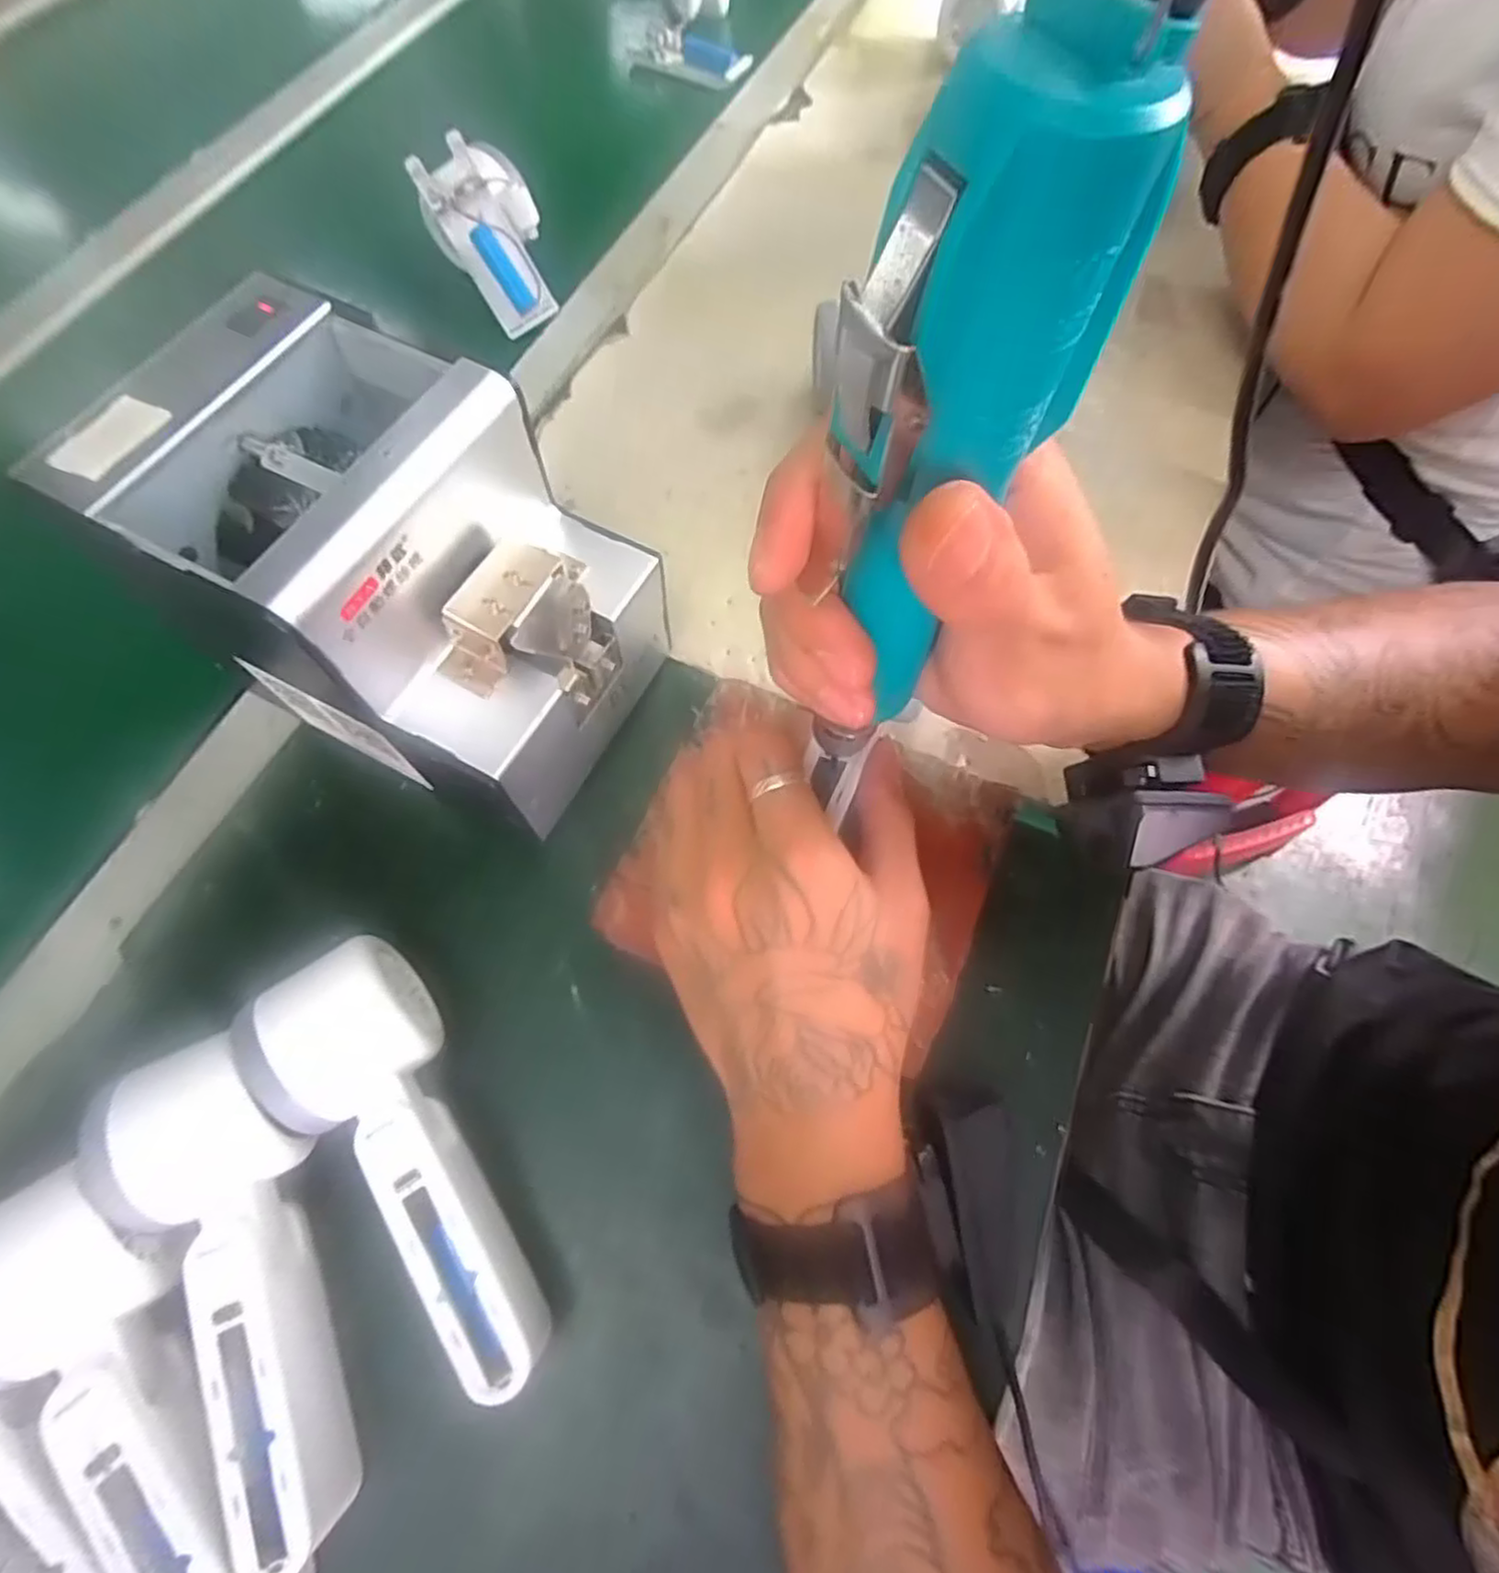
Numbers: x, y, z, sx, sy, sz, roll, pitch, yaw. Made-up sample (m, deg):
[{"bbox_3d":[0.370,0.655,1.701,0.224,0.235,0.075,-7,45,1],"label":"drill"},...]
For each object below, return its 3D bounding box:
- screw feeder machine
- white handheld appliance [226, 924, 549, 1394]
[{"bbox_3d":[-0.141,-0.086,0.315,0.168,0.150,0.124,26,70,11],"label":"screw feeder machine"},{"bbox_3d":[-0.127,0.139,0.273,0.054,0.060,0.161,-33,71,-13],"label":"white handheld appliance"}]

